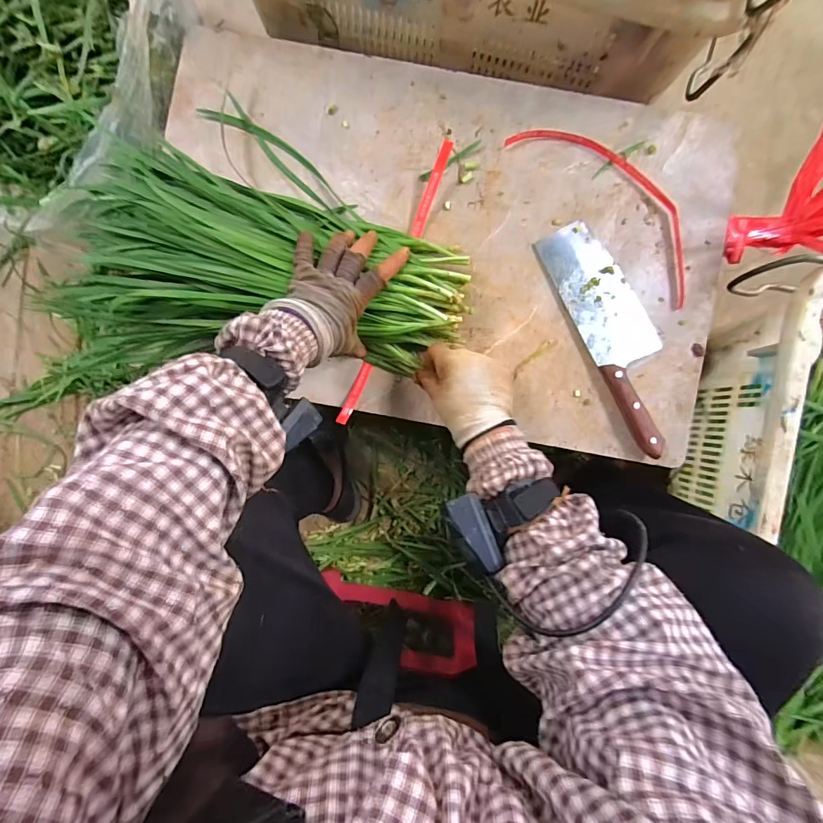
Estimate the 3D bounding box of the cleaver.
[{"bbox_3d":[0.240,-0.091,0.485,0.073,0.021,0.274,-27,90,1],"label":"cleaver"}]

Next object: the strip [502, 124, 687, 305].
[{"bbox_3d":[0.244,-0.251,0.496,0.282,0.008,0.085,45,91,0],"label":"strip"}]

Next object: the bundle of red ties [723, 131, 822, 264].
[{"bbox_3d":[0.435,-0.231,0.445,0.082,0.121,0.130,39,91,0],"label":"bundle of red ties"}]

